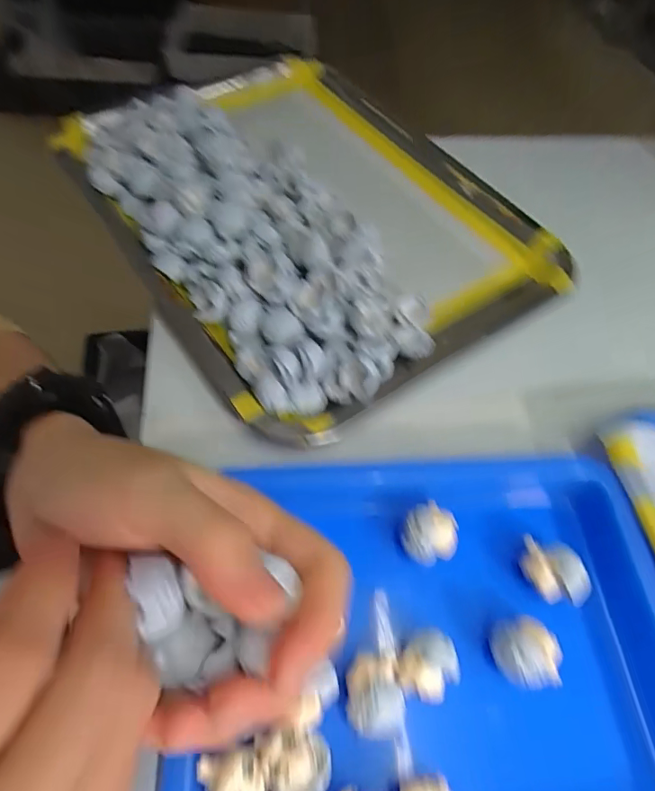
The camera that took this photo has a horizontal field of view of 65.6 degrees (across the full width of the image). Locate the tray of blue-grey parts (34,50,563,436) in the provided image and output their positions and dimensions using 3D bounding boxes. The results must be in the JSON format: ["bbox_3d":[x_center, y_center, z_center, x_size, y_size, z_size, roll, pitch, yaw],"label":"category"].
[{"bbox_3d":[-0.015,-0.147,0.370,0.260,0.041,0.332,-29,64,-21],"label":"tray of blue-grey parts"}]

